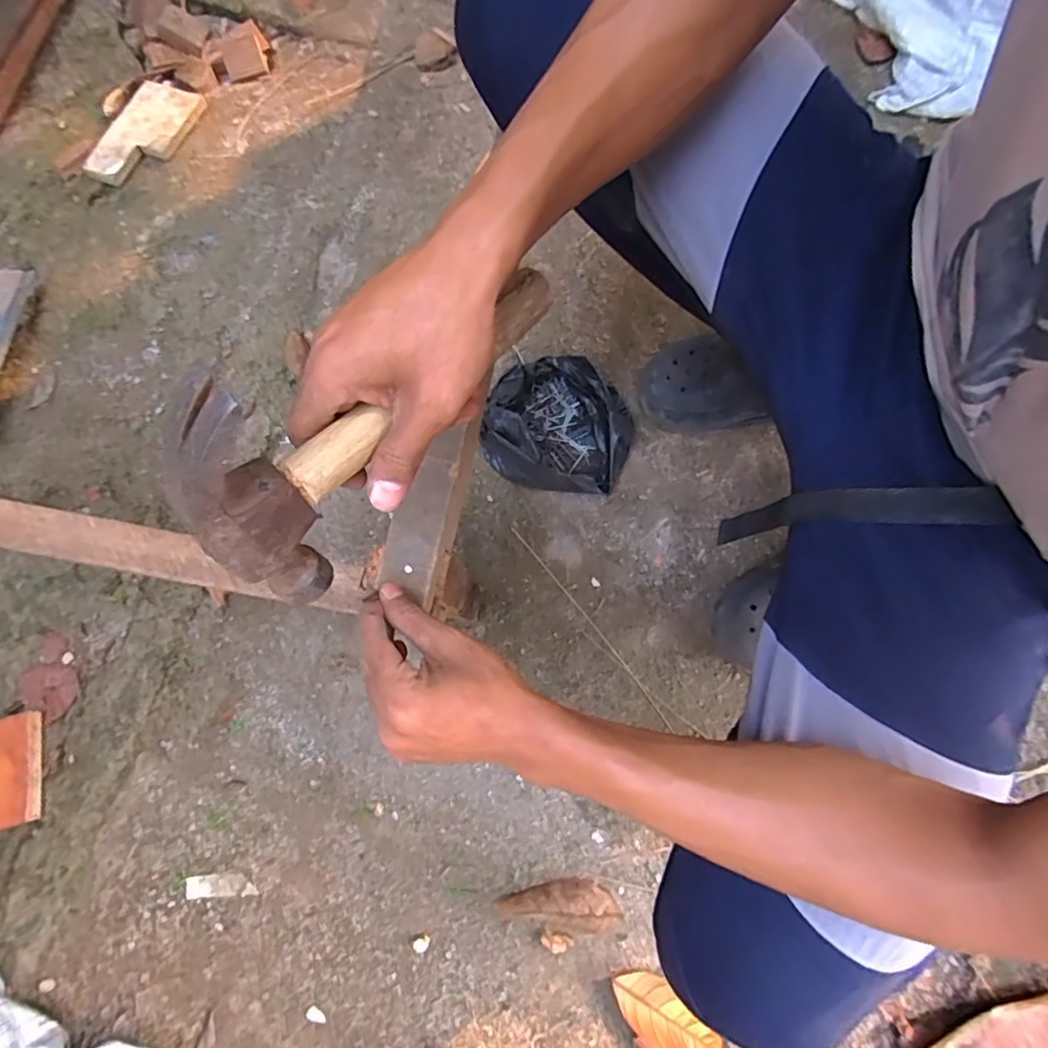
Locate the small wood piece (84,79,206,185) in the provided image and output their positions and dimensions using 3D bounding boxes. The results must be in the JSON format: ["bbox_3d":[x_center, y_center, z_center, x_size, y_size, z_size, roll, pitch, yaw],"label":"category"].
[{"bbox_3d":[-0.555,-0.570,0.845,0.115,0.021,0.183,27,78,6],"label":"small wood piece"}]

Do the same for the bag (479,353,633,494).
[{"bbox_3d":[0.046,-0.120,0.704,0.169,0.057,0.160,7,76,2],"label":"bag"}]

